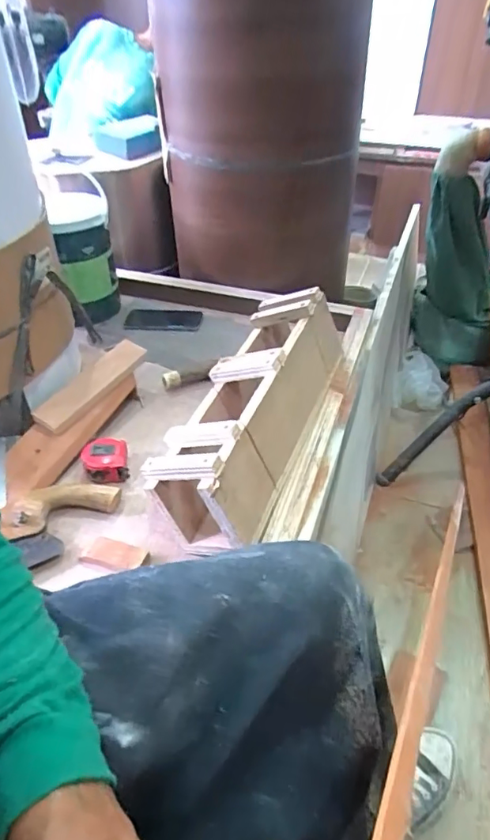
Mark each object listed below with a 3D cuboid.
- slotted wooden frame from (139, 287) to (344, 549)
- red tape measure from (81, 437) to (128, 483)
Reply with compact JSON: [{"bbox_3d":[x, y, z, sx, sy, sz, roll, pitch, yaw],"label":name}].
[{"bbox_3d":[0.031,-0.020,0.779,0.109,0.166,0.463,-8,35,34],"label":"slotted wooden frame"},{"bbox_3d":[-0.206,0.062,0.778,0.065,0.044,0.063,-8,41,-8],"label":"red tape measure"}]

